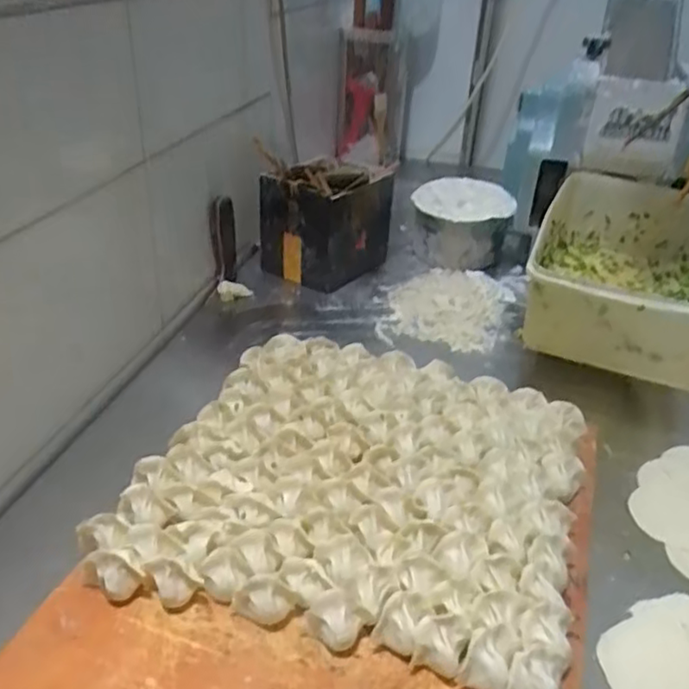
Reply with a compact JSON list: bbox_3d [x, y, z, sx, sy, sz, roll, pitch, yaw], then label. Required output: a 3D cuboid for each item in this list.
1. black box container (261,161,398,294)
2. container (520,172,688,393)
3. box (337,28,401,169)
[{"bbox_3d":[-0.023,-0.175,0.914,0.130,0.152,0.144,23,38,29],"label":"black box container"},{"bbox_3d":[0.325,-0.082,0.744,0.209,0.093,0.333,14,34,18],"label":"container"},{"bbox_3d":[0.046,-0.448,1.240,0.122,0.235,0.124,5,32,5],"label":"box"}]

